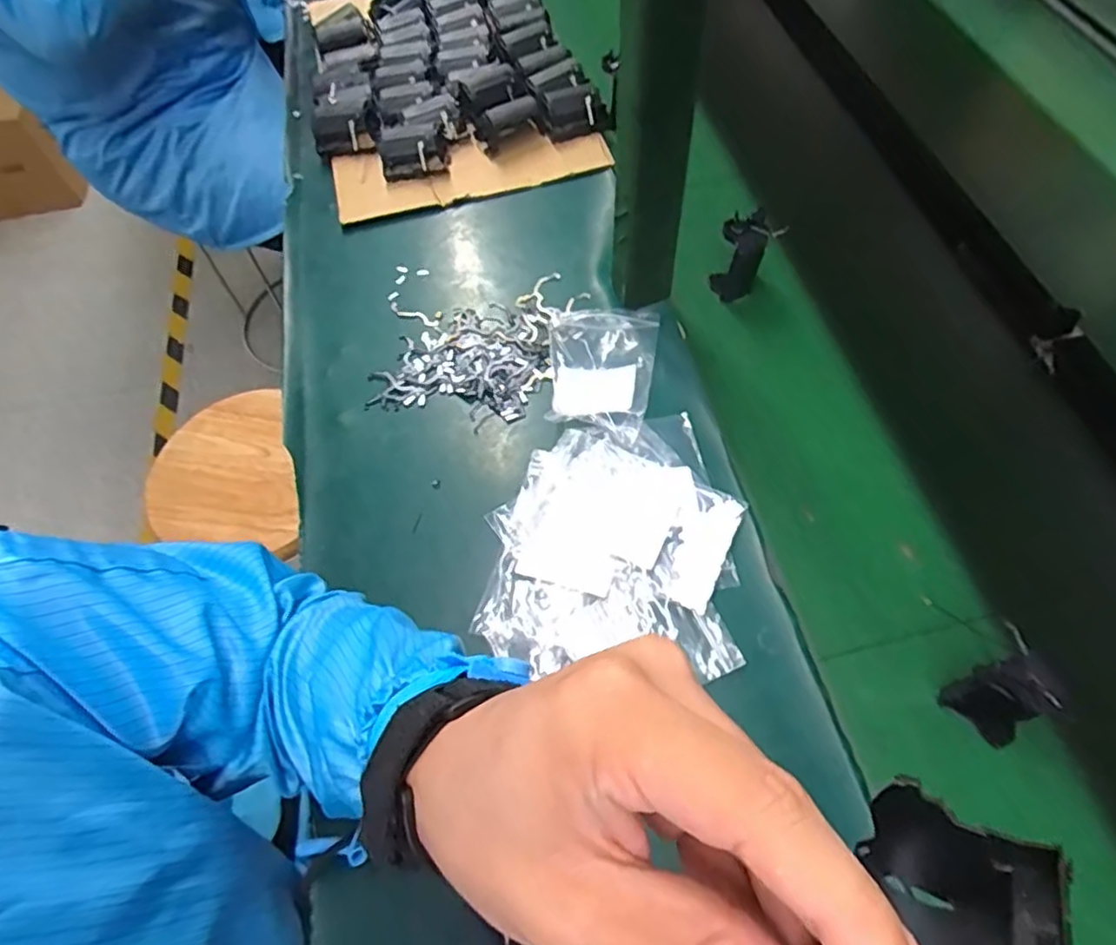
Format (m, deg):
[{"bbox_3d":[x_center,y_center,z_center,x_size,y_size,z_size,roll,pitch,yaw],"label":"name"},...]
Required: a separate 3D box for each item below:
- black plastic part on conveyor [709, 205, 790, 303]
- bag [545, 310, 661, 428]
[{"bbox_3d":[0.171,-0.197,0.609,0.040,0.082,0.052,40,69,23],"label":"black plastic part on conveyor"},{"bbox_3d":[0.036,-0.091,0.565,0.089,0.025,0.124,7,61,7],"label":"bag"}]

